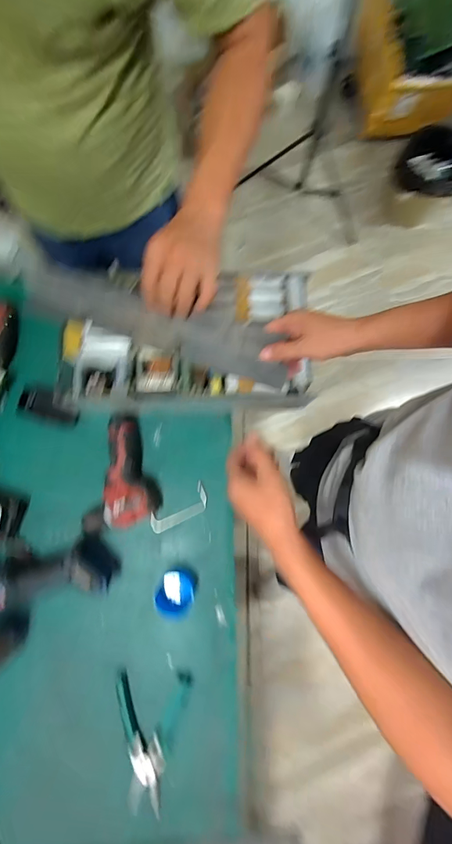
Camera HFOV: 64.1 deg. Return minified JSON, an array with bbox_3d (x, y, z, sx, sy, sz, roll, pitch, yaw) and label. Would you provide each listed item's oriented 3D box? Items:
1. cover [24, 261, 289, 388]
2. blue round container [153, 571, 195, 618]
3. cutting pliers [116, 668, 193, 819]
[{"bbox_3d":[-0.076,-0.132,0.503,0.334,0.023,0.066,18,112,1],"label":"cover"},{"bbox_3d":[-0.085,0.295,0.619,0.061,0.055,0.063,0,80,0],"label":"blue round container"},{"bbox_3d":[-0.125,0.523,0.590,0.119,0.019,0.192,3,80,1],"label":"cutting pliers"}]

